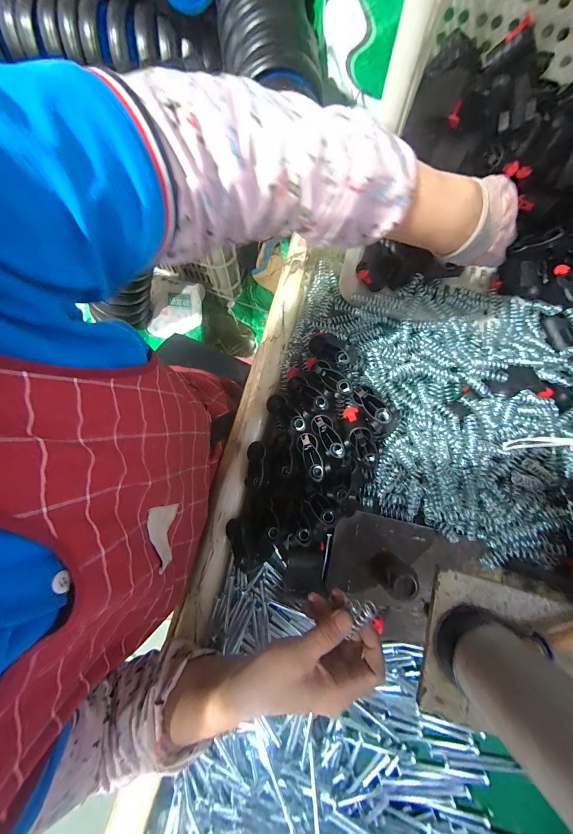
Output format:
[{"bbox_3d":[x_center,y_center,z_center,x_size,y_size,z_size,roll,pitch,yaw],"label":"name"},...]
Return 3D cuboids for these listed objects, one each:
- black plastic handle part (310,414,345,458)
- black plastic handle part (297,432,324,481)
[{"bbox_3d":[0.055,0.026,0.388,0.024,0.017,0.060,-33,98,-8],"label":"black plastic handle part"},{"bbox_3d":[0.032,0.051,0.381,0.023,0.009,0.060,-17,77,-5],"label":"black plastic handle part"}]

